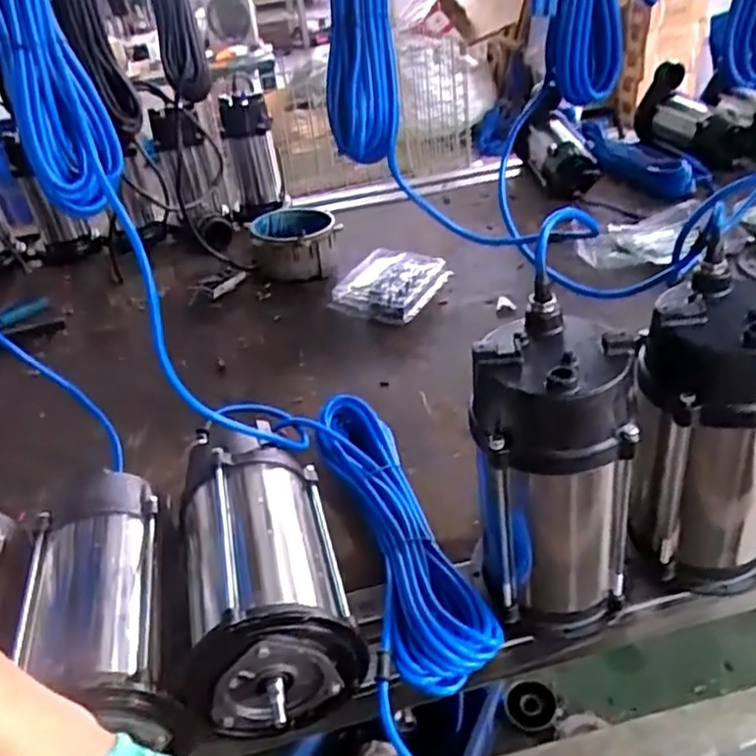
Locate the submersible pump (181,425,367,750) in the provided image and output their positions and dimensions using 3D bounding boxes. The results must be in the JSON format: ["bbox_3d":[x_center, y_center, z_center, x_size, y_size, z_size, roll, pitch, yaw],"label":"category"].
[{"bbox_3d":[-0.106,0.166,0.616,0.136,0.140,0.270,-14,37,-9],"label":"submersible pump"}]

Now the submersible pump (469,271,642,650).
[{"bbox_3d":[0.141,0.085,0.573,0.118,0.258,0.119,-5,37,4],"label":"submersible pump"}]

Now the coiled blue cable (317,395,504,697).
[{"bbox_3d":[0.015,0.139,0.699,0.090,0.061,0.360,-14,37,-9],"label":"coiled blue cable"}]

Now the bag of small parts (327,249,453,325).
[{"bbox_3d":[0.017,-0.150,1.105,0.140,0.031,0.161,13,41,25],"label":"bag of small parts"}]

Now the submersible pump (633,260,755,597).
[{"bbox_3d":[0.279,0.051,0.577,0.113,0.248,0.120,-15,37,-10],"label":"submersible pump"}]

